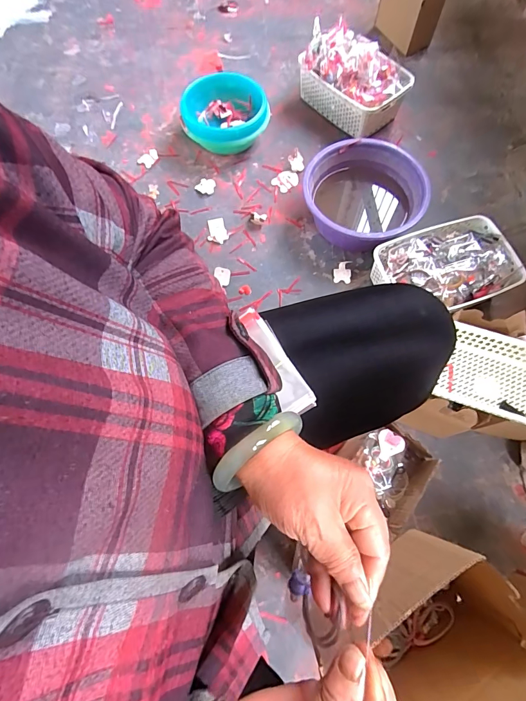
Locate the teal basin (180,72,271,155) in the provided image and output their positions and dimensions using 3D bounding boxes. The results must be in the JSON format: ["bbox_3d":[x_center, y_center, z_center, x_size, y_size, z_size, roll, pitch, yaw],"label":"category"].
[{"bbox_3d":[-0.104,-0.650,1.009,0.235,0.102,0.221,-7,70,-1],"label":"teal basin"}]

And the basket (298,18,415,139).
[{"bbox_3d":[0.245,-0.750,1.007,0.179,0.154,0.294,-38,74,-12],"label":"basket"}]

